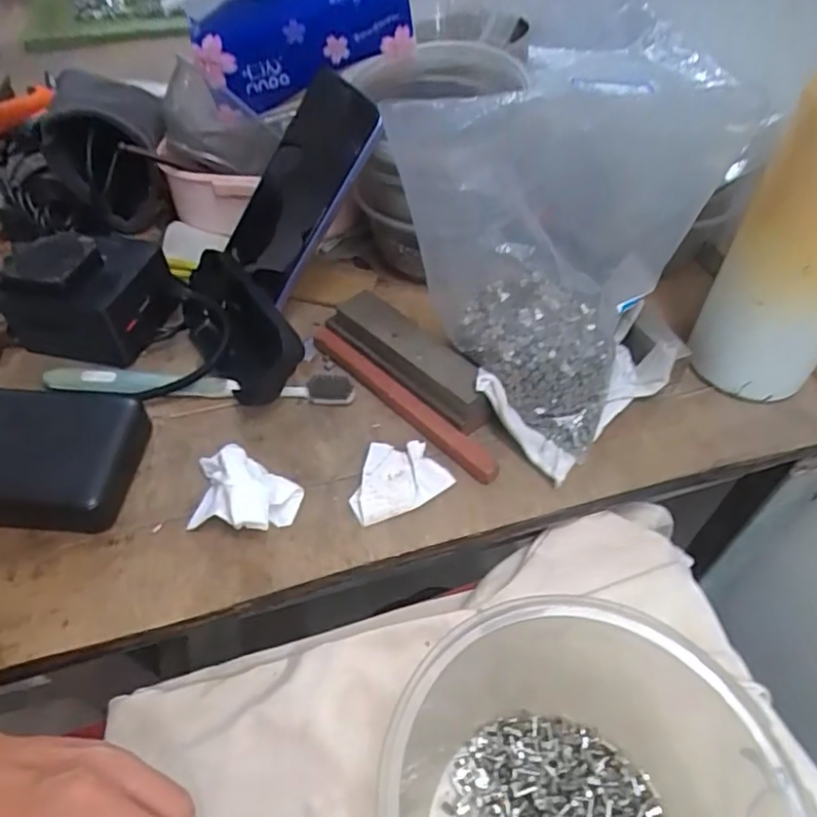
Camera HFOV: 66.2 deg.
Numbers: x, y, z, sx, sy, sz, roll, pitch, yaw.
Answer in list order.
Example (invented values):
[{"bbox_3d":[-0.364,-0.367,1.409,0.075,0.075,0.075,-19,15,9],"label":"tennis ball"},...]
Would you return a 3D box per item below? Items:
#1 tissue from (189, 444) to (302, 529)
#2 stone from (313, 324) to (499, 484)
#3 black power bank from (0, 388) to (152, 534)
[{"bbox_3d":[-0.088,0.042,0.317,0.058,0.029,0.041,16,51,13],"label":"tissue"},{"bbox_3d":[-0.007,-0.007,0.367,0.016,0.014,0.150,-36,59,-28],"label":"stone"},{"bbox_3d":[-0.223,0.022,0.331,0.150,0.027,0.076,3,49,1],"label":"black power bank"}]

